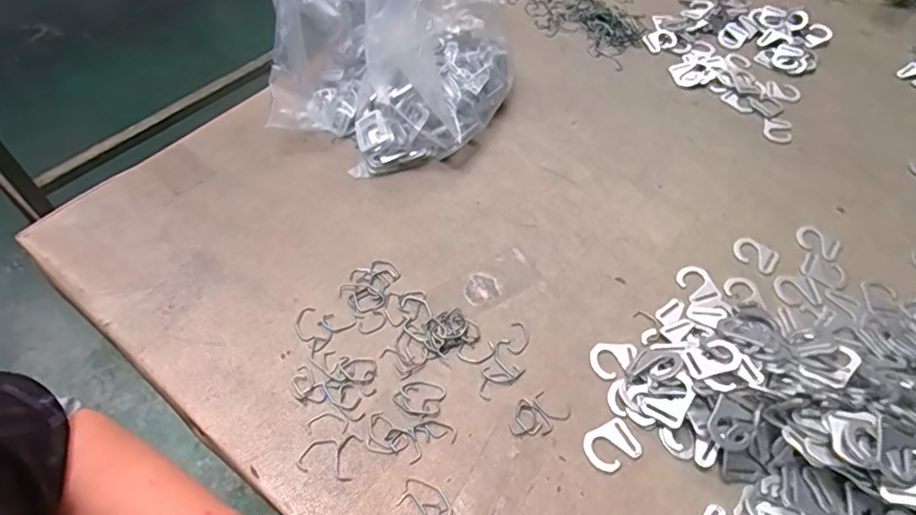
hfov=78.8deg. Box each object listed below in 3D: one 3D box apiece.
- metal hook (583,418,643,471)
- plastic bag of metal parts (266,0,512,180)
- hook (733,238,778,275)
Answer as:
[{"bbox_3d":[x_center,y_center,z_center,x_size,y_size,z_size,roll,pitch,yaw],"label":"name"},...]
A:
[{"bbox_3d":[0.124,0.153,0.453,0.043,0.004,0.034,-20,58,-19],"label":"metal hook"},{"bbox_3d":[-0.079,-0.262,0.635,0.266,0.167,0.276,-6,54,-10],"label":"plastic bag of metal parts"},{"bbox_3d":[0.310,-0.004,0.580,0.043,0.004,0.036,36,58,20],"label":"hook"}]

